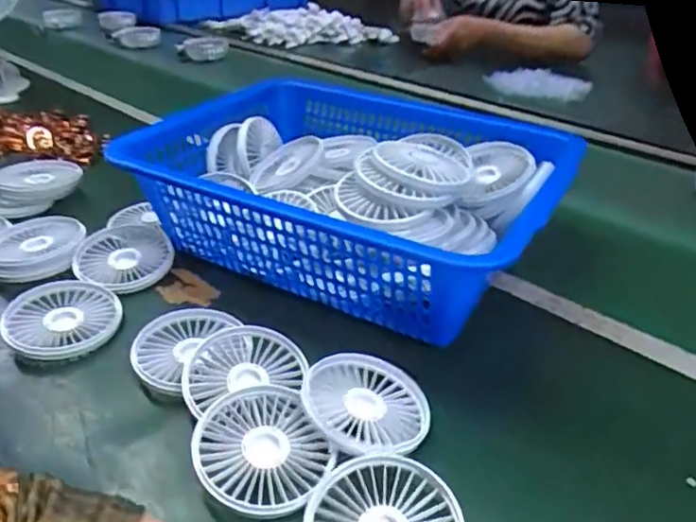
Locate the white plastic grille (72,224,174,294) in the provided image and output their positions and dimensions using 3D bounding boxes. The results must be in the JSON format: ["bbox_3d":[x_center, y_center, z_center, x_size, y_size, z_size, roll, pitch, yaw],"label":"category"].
[{"bbox_3d":[-0.215,-0.005,0.553,0.085,0.021,0.088,-11,36,-15],"label":"white plastic grille"}]

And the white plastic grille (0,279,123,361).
[{"bbox_3d":[-0.238,0.049,0.481,0.089,0.021,0.084,-21,39,-27],"label":"white plastic grille"}]

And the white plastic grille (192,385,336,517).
[{"bbox_3d":[-0.055,0.121,0.366,0.080,0.018,0.086,-1,34,0],"label":"white plastic grille"}]

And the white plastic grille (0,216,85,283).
[{"bbox_3d":[-0.303,-0.012,0.556,0.084,0.018,0.097,-10,35,-14],"label":"white plastic grille"}]

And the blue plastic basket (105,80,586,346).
[{"bbox_3d":[-0.004,-0.079,0.581,0.406,0.110,0.322,19,39,27],"label":"blue plastic basket"}]

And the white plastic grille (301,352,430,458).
[{"bbox_3d":[0.017,0.098,0.401,0.084,0.015,0.089,-1,34,0],"label":"white plastic grille"}]

